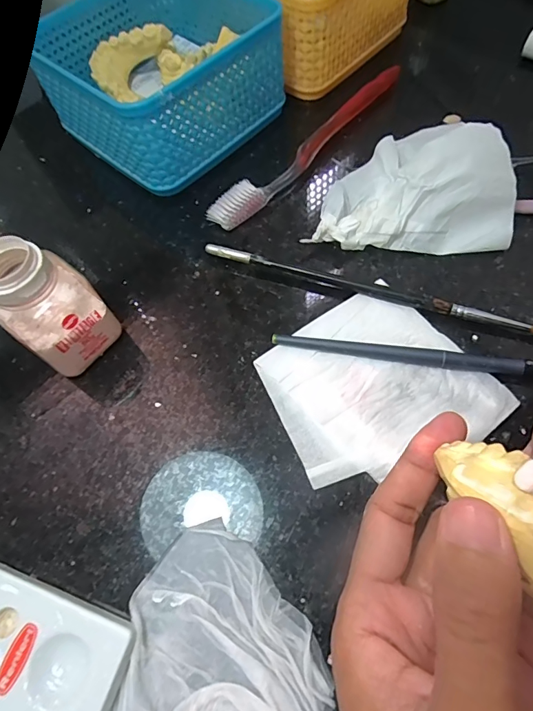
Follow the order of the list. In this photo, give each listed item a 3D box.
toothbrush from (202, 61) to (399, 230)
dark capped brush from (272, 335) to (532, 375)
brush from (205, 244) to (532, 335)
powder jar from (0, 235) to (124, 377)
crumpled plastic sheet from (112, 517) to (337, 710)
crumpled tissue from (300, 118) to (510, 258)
[{"bbox_3d":[0.032,-0.142,0.280,0.017,0.019,0.180,41,72,21],"label":"toothbrush"},{"bbox_3d":[0.067,-0.001,0.209,0.126,0.007,0.007,7,64,8],"label":"dark capped brush"},{"bbox_3d":[0.055,-0.036,0.228,0.187,0.009,0.007,16,65,12],"label":"brush"},{"bbox_3d":[-0.104,-0.023,0.204,0.035,0.067,0.042,36,71,20],"label":"powder jar"},{"bbox_3d":[-0.026,0.112,0.162,0.086,0.009,0.083,-14,63,-3],"label":"crumpled plastic sheet"},{"bbox_3d":[0.082,-0.102,0.244,0.108,0.036,0.080,-1,63,4],"label":"crumpled tissue"}]

